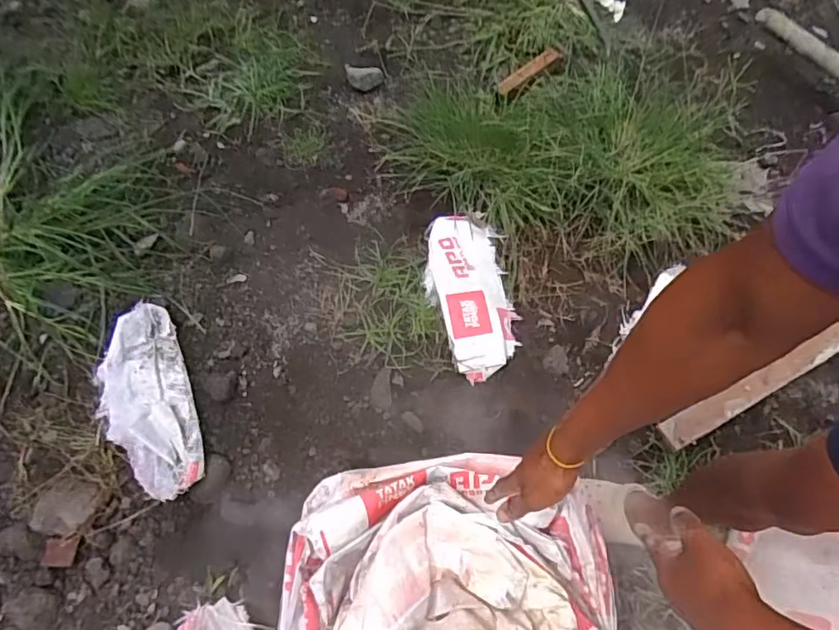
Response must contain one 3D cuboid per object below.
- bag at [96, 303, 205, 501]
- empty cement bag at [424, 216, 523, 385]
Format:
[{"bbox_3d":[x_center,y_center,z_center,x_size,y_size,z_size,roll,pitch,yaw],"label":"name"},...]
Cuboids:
[{"bbox_3d":[-0.534,0.168,1.074,0.161,0.045,0.389,-20,69,-12],"label":"bag"},{"bbox_3d":[0.116,-0.050,1.239,0.193,0.052,0.389,-8,67,-8],"label":"empty cement bag"}]

